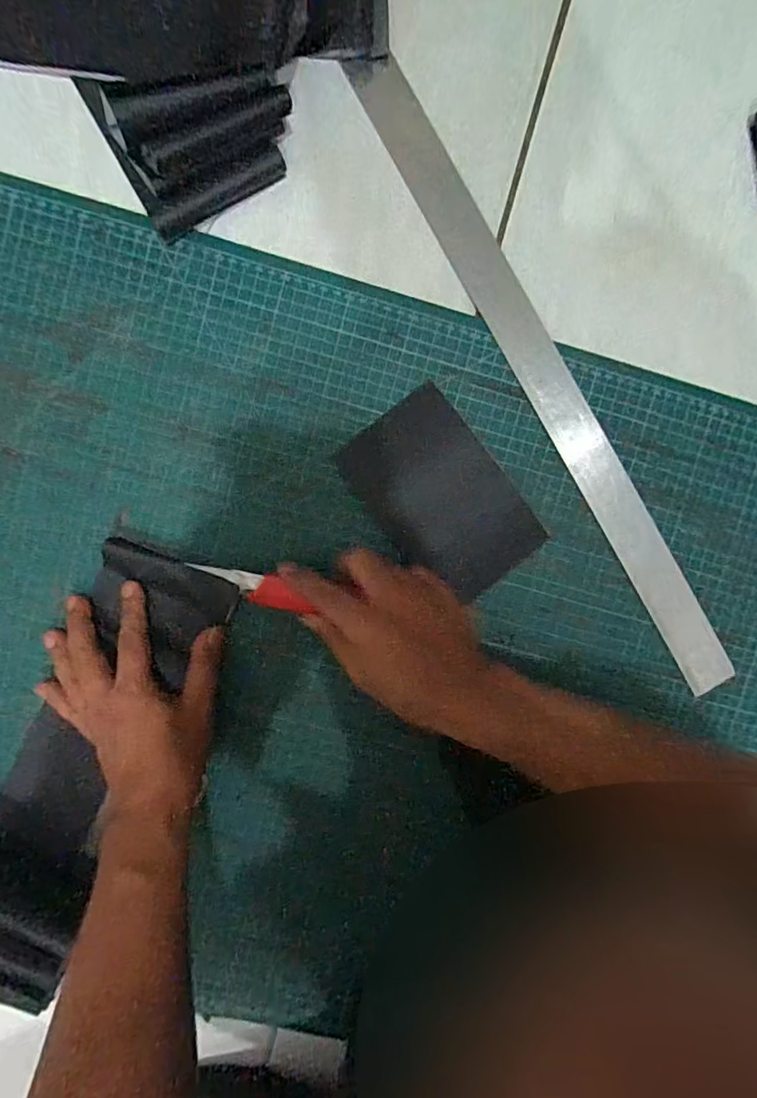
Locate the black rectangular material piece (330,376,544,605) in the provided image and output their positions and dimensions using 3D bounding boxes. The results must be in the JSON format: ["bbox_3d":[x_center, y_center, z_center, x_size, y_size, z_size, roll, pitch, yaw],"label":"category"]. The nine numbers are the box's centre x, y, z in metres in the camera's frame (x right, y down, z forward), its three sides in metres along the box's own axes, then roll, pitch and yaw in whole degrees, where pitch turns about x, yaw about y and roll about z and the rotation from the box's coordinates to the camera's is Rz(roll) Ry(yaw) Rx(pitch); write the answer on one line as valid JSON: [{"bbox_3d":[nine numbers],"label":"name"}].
[{"bbox_3d":[0.050,-0.039,0.405,0.099,0.007,0.155,-39,96,1],"label":"black rectangular material piece"}]

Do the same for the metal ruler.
[{"bbox_3d":[0.137,-0.121,0.398,0.038,0.004,0.536,-31,95,1],"label":"metal ruler"}]

